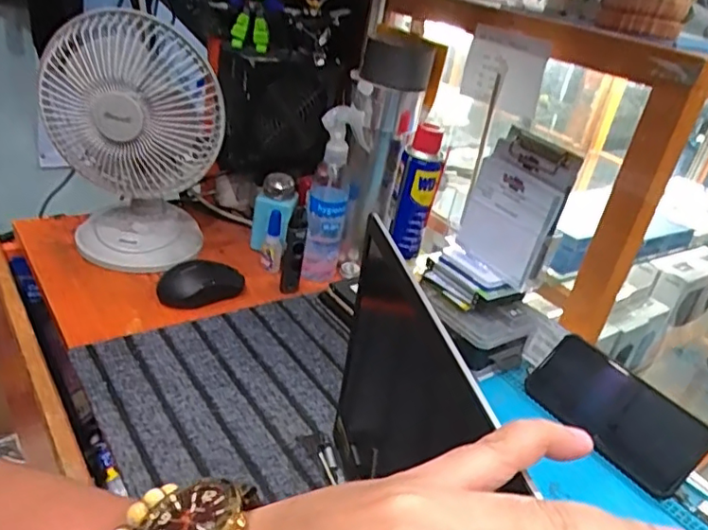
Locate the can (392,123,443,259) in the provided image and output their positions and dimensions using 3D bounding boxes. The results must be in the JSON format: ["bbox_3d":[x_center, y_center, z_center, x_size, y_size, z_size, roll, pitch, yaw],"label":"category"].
[{"bbox_3d":[0.078,-0.088,0.721,0.045,0.169,0.041,9,28,-5],"label":"can"}]

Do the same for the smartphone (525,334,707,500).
[{"bbox_3d":[0.248,0.139,0.563,0.078,0.010,0.162,-48,49,-2],"label":"smartphone"}]

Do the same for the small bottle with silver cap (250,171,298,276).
[{"bbox_3d":[-0.105,-0.056,0.769,0.054,0.102,0.079,5,30,-10],"label":"small bottle with silver cap"}]

